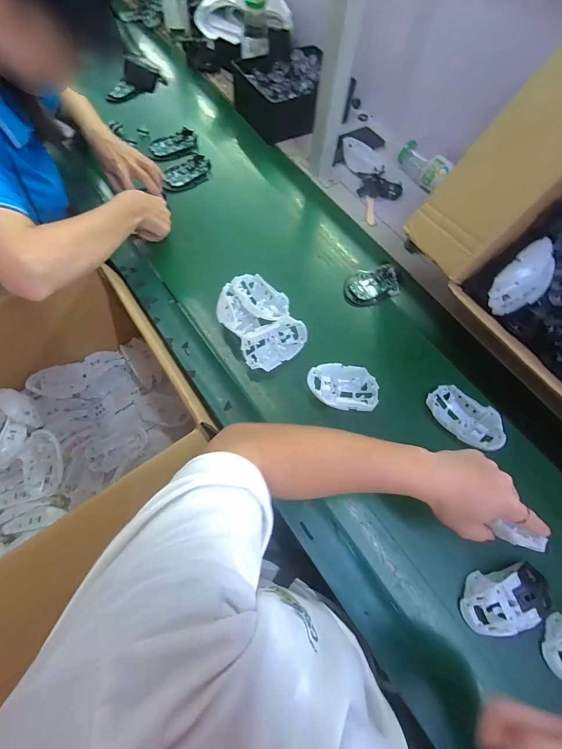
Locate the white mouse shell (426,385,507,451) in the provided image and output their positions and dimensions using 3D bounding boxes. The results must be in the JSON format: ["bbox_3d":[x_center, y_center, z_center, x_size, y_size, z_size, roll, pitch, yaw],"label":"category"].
[{"bbox_3d":[0.280,0.066,0.507,0.115,0.033,0.066,40,72,14],"label":"white mouse shell"}]

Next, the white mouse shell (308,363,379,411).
[{"bbox_3d":[0.097,0.023,0.524,0.107,0.045,0.070,-1,67,-2],"label":"white mouse shell"}]

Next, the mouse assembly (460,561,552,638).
[{"bbox_3d":[0.285,0.278,0.415,0.115,0.035,0.063,-23,70,-11],"label":"mouse assembly"}]

